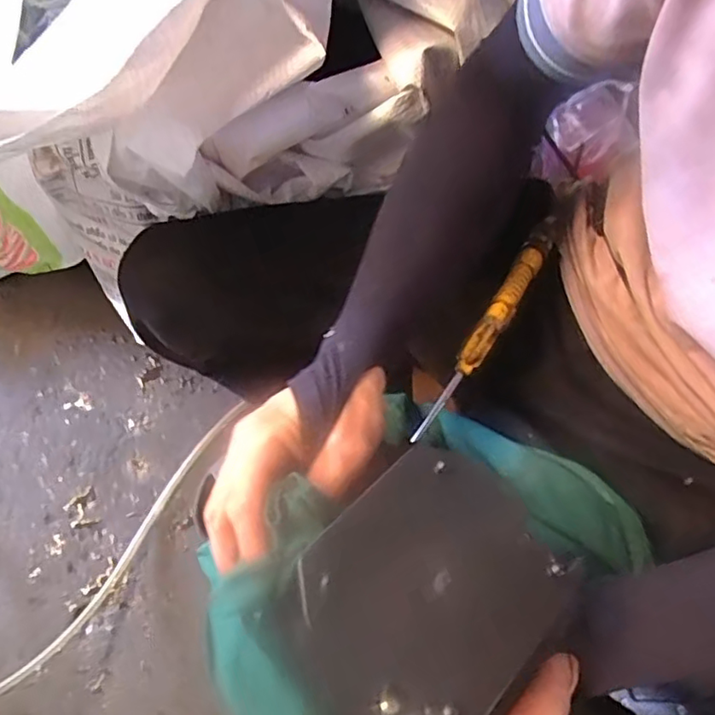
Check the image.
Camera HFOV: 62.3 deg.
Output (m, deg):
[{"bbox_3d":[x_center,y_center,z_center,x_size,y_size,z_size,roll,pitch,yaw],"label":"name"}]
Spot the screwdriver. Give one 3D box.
[{"bbox_3d":[0.097,-0.023,0.430,0.018,0.019,0.191,31,74,9],"label":"screwdriver"}]

